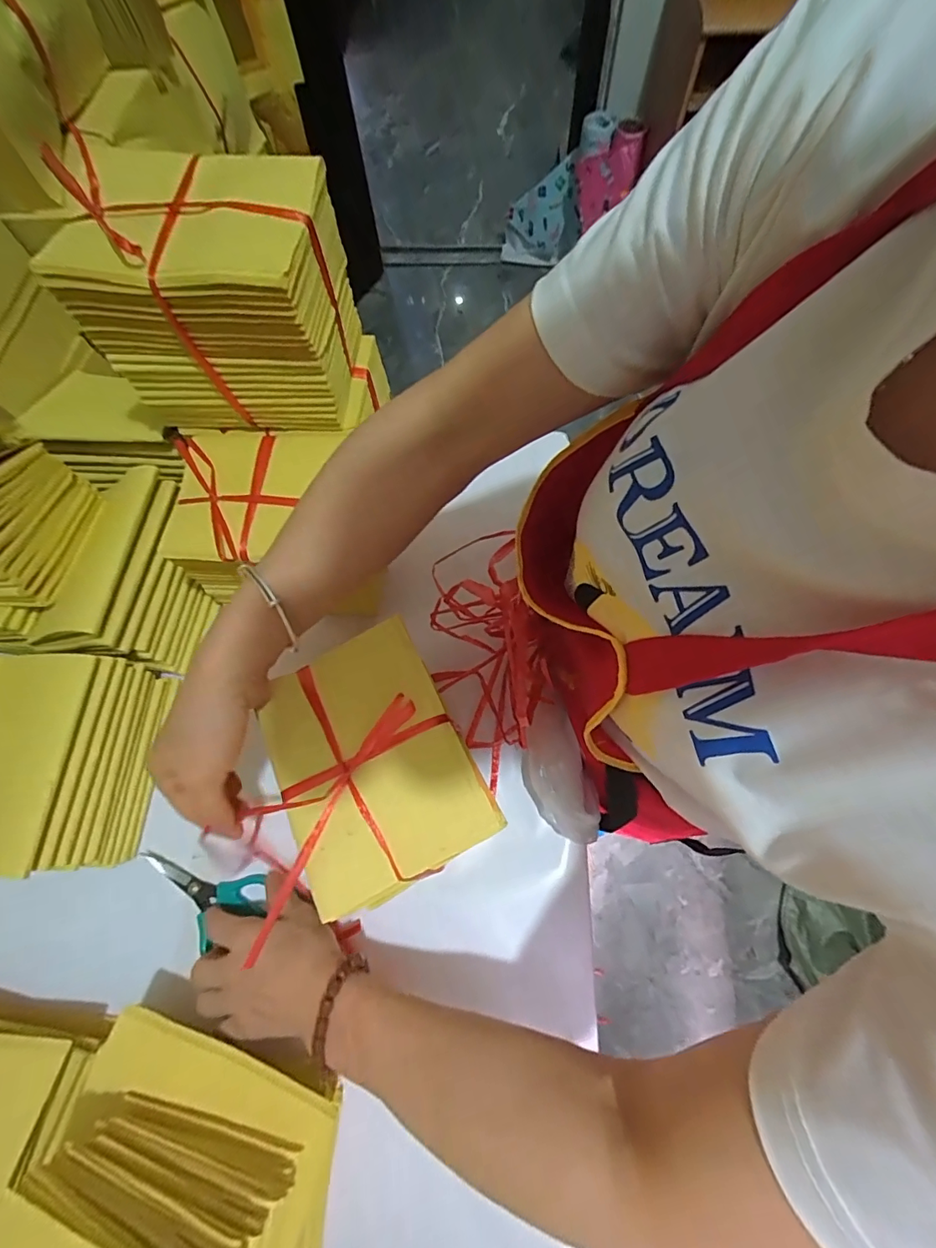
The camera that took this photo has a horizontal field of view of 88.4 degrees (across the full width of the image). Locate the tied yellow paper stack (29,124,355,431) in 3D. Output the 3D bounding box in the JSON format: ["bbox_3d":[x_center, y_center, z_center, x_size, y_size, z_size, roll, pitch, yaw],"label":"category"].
[{"bbox_3d":[-0.177,-0.242,0.364,0.155,0.133,0.120,4,69,4],"label":"tied yellow paper stack"}]

